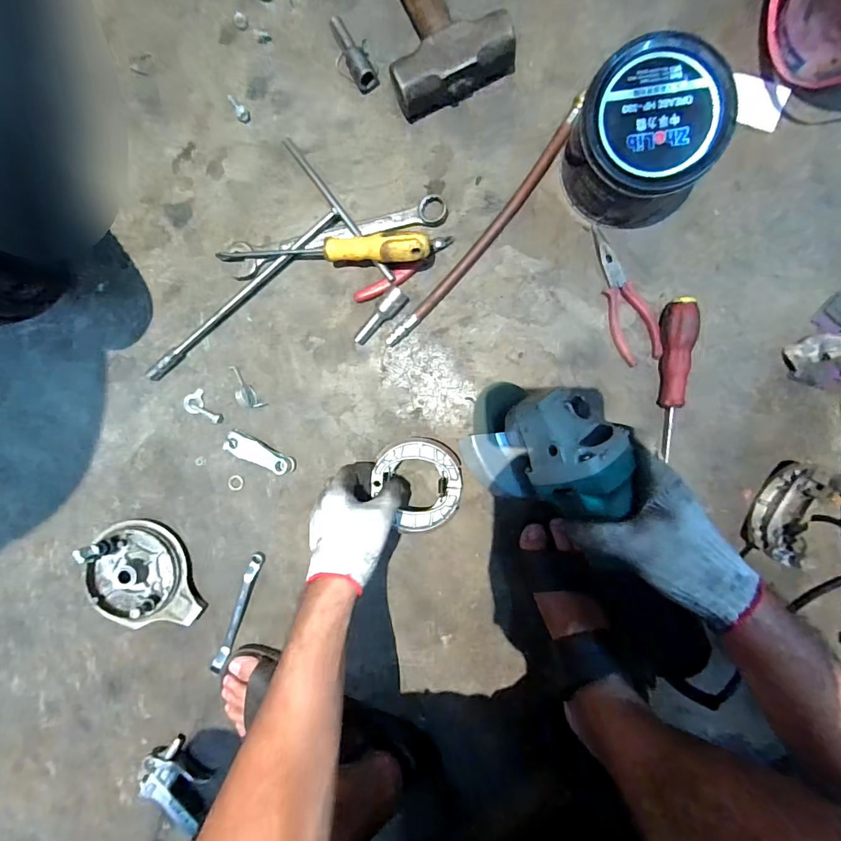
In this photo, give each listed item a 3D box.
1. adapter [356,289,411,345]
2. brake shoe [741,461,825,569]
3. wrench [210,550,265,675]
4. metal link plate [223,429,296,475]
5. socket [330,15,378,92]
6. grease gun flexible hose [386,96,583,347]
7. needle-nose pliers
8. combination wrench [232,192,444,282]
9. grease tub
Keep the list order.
[{"bbox_3d":[-0.045,-0.114,0.478,0.019,0.022,0.074,45,97,2],"label":"adapter"},{"bbox_3d":[0.375,0.093,0.438,0.040,0.045,0.095,26,96,4],"label":"brake shoe"},{"bbox_3d":[-0.223,0.235,0.524,0.015,0.015,0.154,21,95,4],"label":"wrench"},{"bbox_3d":[-0.191,0.040,0.504,0.085,0.020,0.027,26,96,4],"label":"metal link plate"},{"bbox_3d":[-0.074,-0.400,0.463,0.023,0.021,0.083,-27,90,7],"label":"socket"},{"bbox_3d":[0.073,-0.203,0.461,0.023,0.015,0.313,40,97,2],"label":"grease gun flexible hose"},{"bbox_3d":[0.220,-0.135,0.460,0.043,0.010,0.150,-16,92,7],"label":"needle-nose pliers"},{"bbox_3d":[-0.094,-0.208,0.483,0.251,0.015,0.041,-10,92,7],"label":"combination wrench"},{"bbox_3d":[0.207,-0.261,0.406,0.123,0.100,0.115,0,93,6],"label":"grease tub"}]

